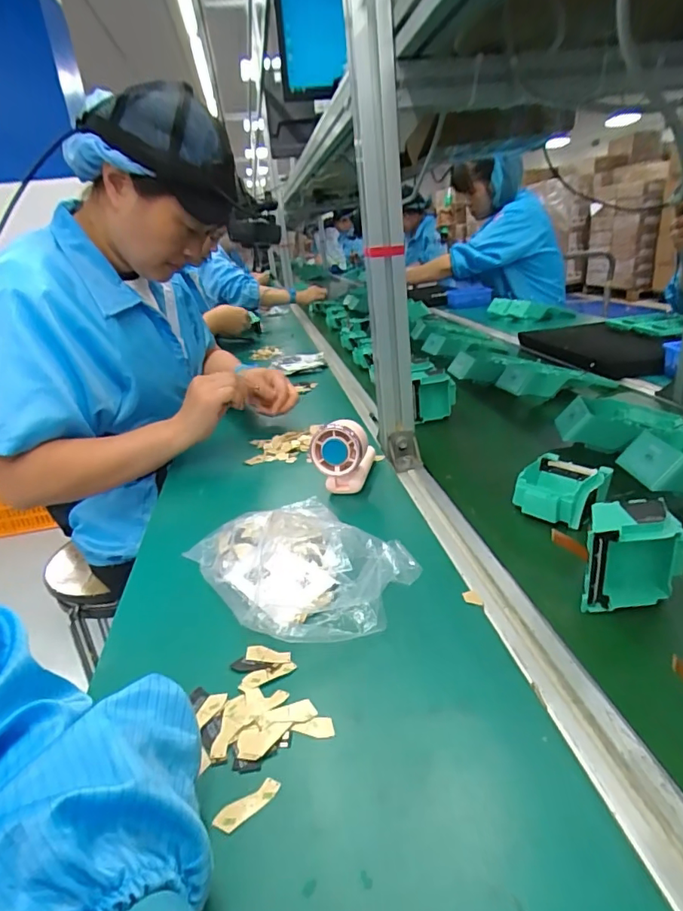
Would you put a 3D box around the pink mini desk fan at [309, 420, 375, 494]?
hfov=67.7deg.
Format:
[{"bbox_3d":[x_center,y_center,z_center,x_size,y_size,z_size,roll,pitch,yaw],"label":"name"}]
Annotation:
[{"bbox_3d":[0.005,-0.006,0.600,0.055,0.083,0.093,1,25,16],"label":"pink mini desk fan"}]

